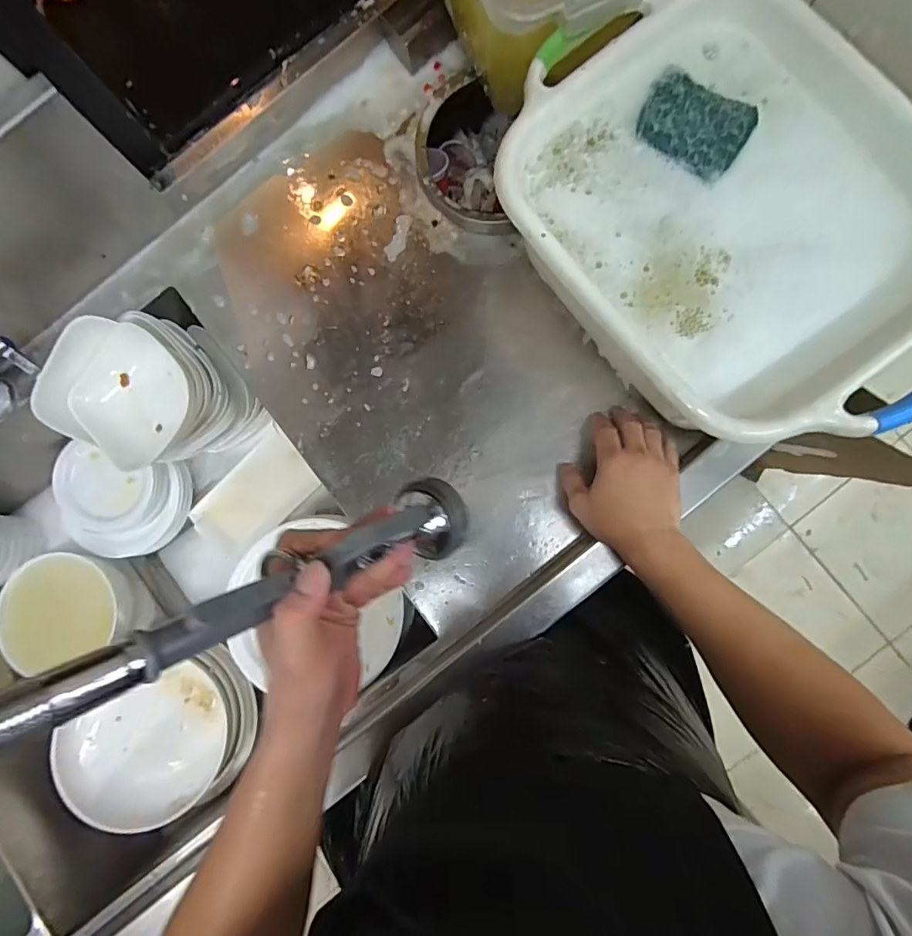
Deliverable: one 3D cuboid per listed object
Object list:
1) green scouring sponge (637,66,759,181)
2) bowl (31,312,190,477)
[{"bbox_3d":[0.225,-0.327,0.464,0.100,0.014,0.078,35,89,4],"label":"green scouring sponge"},{"bbox_3d":[-0.414,-0.093,0.600,0.146,0.054,0.160,24,88,3],"label":"bowl"}]

